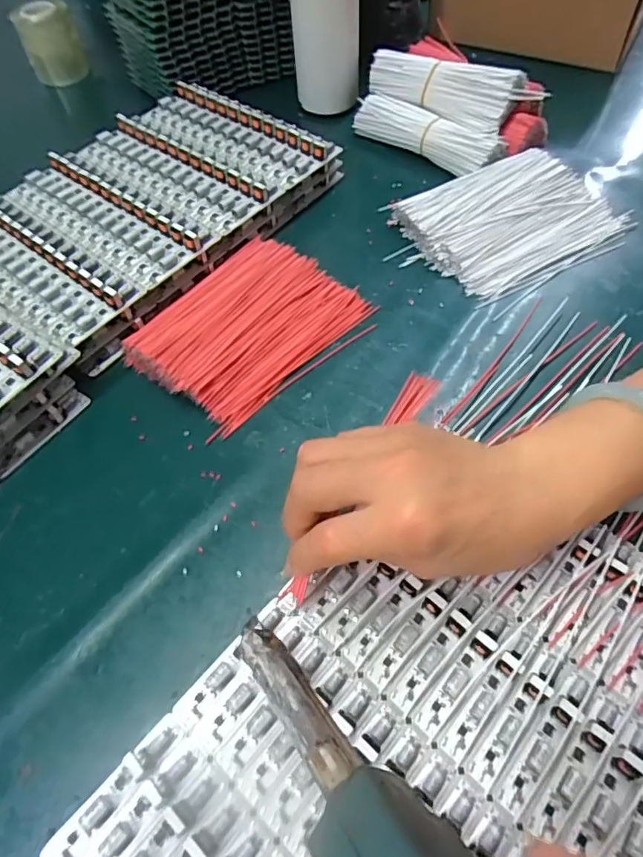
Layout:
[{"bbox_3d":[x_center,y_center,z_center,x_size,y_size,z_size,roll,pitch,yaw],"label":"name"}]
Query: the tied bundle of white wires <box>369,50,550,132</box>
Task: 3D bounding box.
[{"bbox_3d":[0.116,-0.310,0.478,0.155,0.052,0.023,28,20,23],"label":"tied bundle of white wires"}]

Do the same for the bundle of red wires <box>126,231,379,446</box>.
[{"bbox_3d":[-0.052,-0.075,0.374,0.153,0.026,0.113,-41,64,-19],"label":"bundle of red wires"}]

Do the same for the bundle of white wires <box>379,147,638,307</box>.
[{"bbox_3d":[0.158,-0.169,0.419,0.168,0.028,0.120,-21,59,-8],"label":"bundle of white wires"}]

